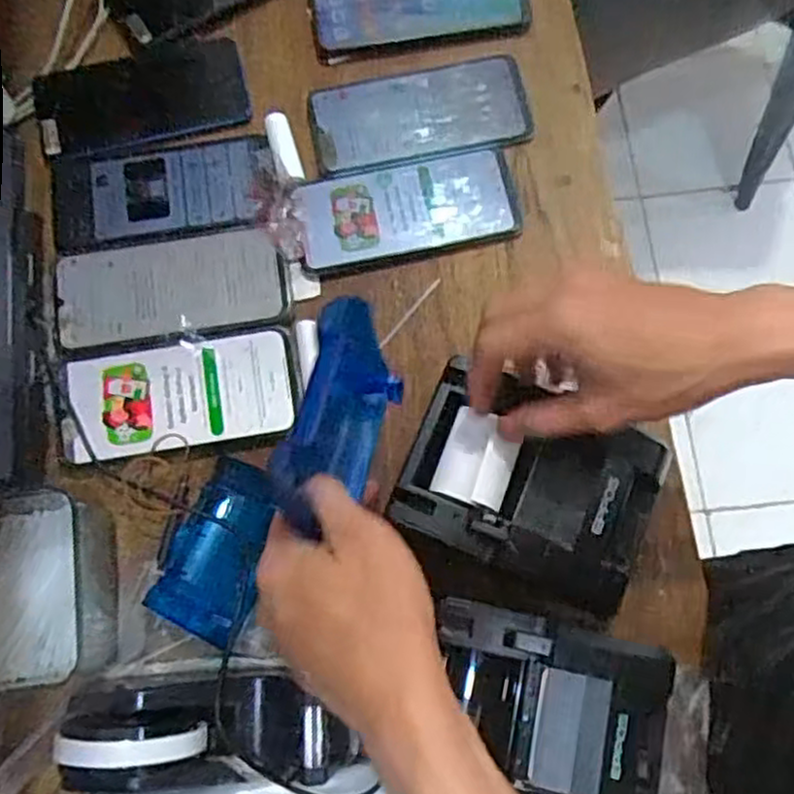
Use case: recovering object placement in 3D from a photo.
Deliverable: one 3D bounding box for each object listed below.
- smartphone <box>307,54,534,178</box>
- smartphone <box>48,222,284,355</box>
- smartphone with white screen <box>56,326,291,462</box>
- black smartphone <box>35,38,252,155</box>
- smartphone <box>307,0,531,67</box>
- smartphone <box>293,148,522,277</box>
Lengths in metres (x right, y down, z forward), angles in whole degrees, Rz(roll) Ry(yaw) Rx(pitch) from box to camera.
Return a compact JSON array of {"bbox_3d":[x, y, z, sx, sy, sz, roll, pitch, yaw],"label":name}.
[{"bbox_3d":[0.019,-0.220,0.582,0.169,0.009,0.081,-14,75,-1],"label":"smartphone"},{"bbox_3d":[-0.167,-0.085,0.545,0.166,0.012,0.084,-8,75,0],"label":"smartphone"},{"bbox_3d":[-0.155,-0.002,0.524,0.162,0.008,0.080,-10,75,0],"label":"smartphone with white screen"},{"bbox_3d":[-0.199,-0.236,0.582,0.158,0.009,0.076,-15,75,-2],"label":"black smartphone"},{"bbox_3d":[0.017,-0.323,0.607,0.175,0.010,0.088,-12,75,-1],"label":"smartphone"},{"bbox_3d":[0.007,-0.143,0.560,0.160,0.016,0.077,-12,75,-1],"label":"smartphone"}]

